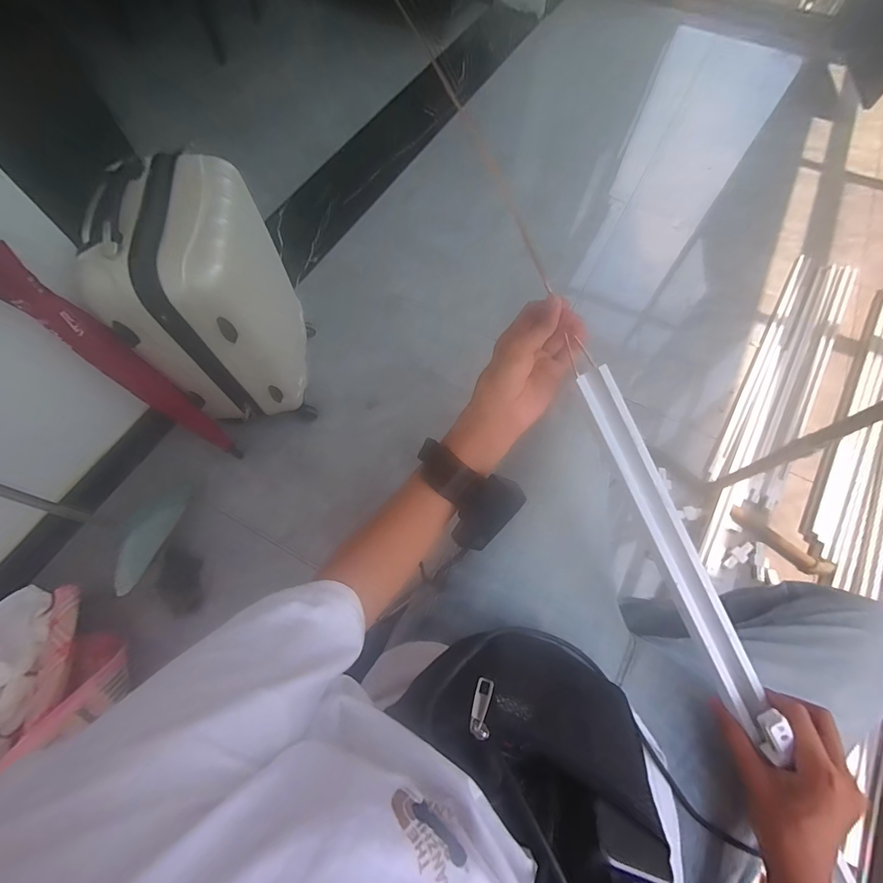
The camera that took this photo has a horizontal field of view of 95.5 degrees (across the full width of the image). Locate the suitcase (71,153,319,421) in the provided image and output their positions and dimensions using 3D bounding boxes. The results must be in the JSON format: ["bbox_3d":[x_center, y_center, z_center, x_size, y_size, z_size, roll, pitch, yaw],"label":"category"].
[{"bbox_3d":[-0.448,-0.280,0.819,0.232,0.435,0.299,-5,67,-4],"label":"suitcase"}]

